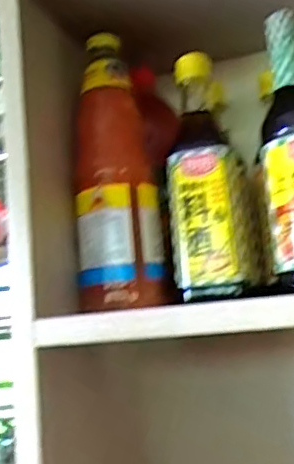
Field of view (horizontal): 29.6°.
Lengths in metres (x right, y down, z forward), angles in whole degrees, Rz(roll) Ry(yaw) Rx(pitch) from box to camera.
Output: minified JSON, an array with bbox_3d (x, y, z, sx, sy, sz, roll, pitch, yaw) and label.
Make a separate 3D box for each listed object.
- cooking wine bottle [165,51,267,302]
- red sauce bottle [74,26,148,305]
[{"bbox_3d":[0.057,-0.057,0.519,0.078,0.226,0.070,-6,-11,8],"label":"cooking wine bottle"},{"bbox_3d":[-0.032,-0.066,0.527,0.072,0.261,0.071,-4,-11,-2],"label":"red sauce bottle"}]

